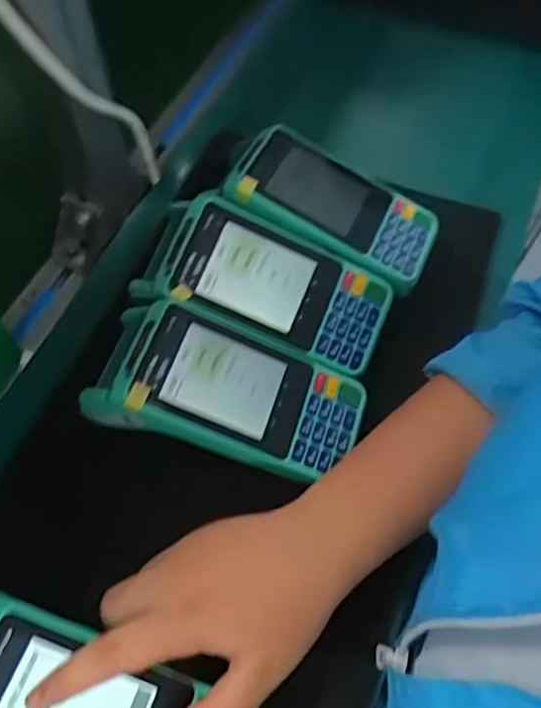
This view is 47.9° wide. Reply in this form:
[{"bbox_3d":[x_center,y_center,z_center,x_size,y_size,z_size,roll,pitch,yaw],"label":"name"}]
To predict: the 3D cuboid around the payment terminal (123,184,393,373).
[{"bbox_3d":[-0.002,-0.043,0.408,0.159,0.049,0.074,22,62,-5],"label":"payment terminal"}]

